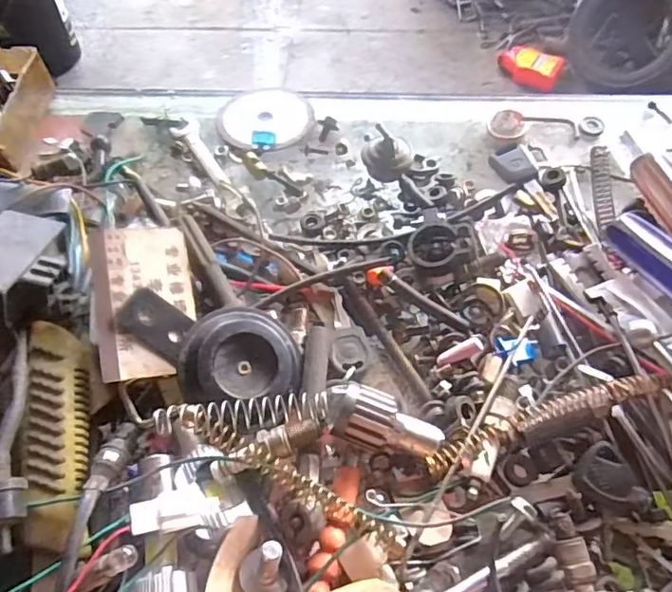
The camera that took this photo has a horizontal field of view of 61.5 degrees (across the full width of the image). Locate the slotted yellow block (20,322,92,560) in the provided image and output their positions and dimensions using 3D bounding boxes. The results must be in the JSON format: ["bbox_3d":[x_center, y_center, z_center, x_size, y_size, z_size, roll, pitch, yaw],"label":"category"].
[{"bbox_3d":[-0.146,0.067,0.295,0.028,0.017,0.121,-12,60,-6],"label":"slotted yellow block"}]

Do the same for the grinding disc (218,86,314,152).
[{"bbox_3d":[-0.056,-0.142,0.452,0.074,0.004,0.070,-1,60,1],"label":"grinding disc"}]

